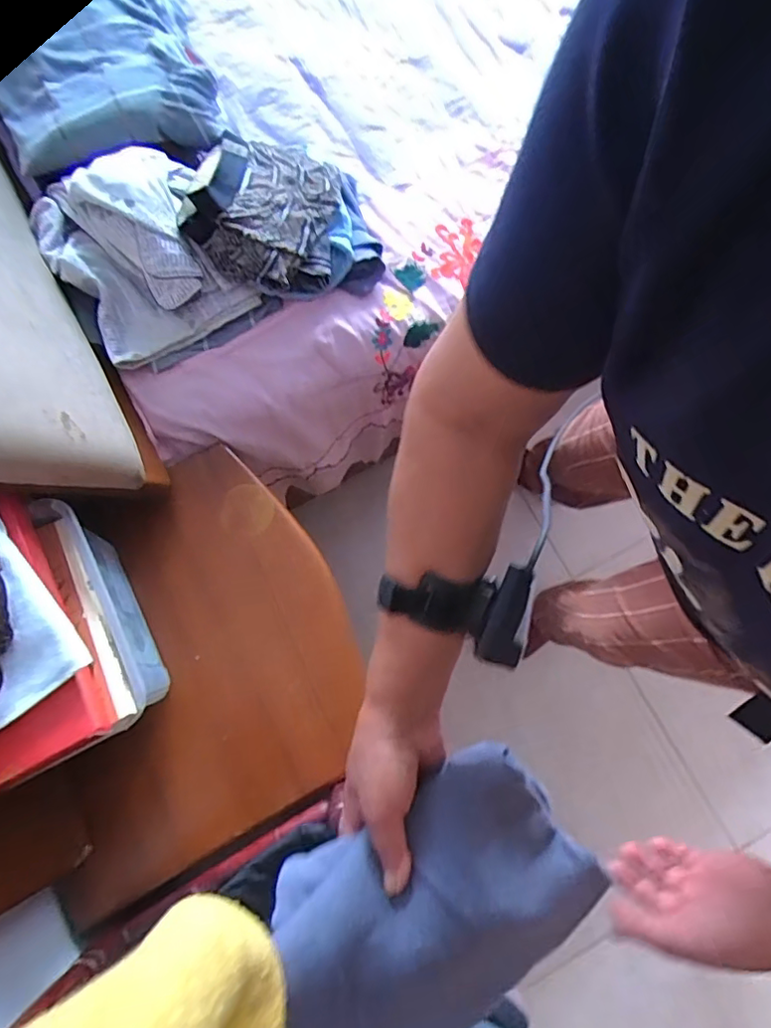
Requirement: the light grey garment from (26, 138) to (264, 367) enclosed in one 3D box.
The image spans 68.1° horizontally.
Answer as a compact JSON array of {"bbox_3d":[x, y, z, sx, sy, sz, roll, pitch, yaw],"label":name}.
[{"bbox_3d":[-0.310,-0.356,0.740,0.238,0.089,0.269,-31,80,-7],"label":"light grey garment"}]

